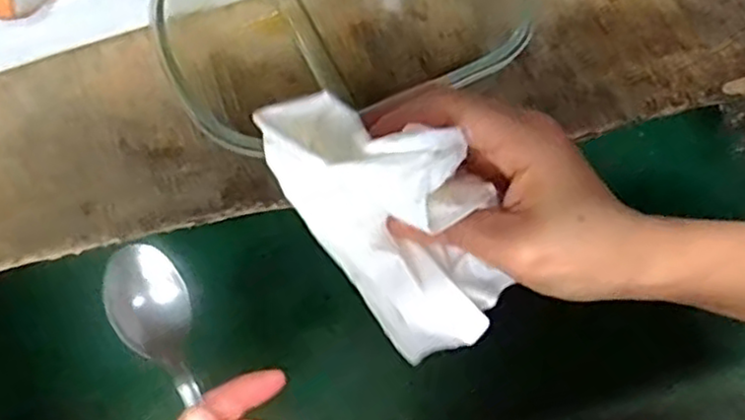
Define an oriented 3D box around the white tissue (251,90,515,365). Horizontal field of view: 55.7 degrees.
[{"bbox_3d":[0.011,-0.001,0.271,0.060,0.071,0.103,-38,74,-14],"label":"white tissue"}]

